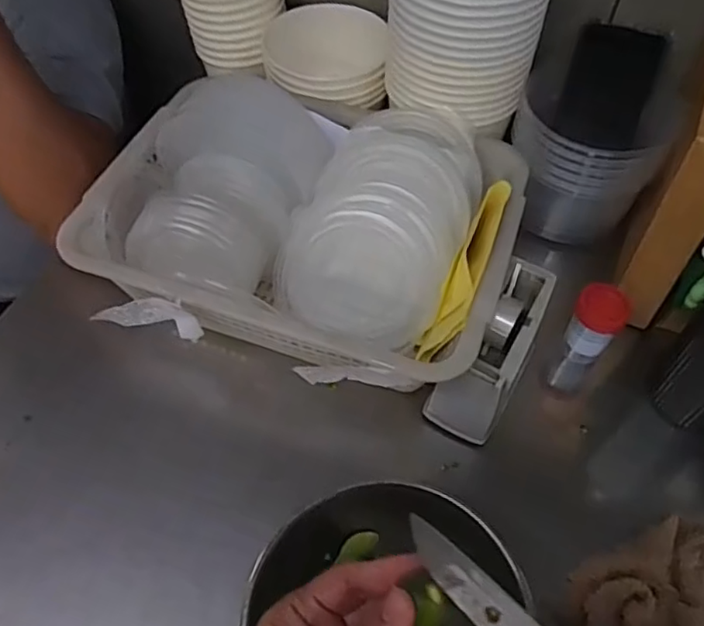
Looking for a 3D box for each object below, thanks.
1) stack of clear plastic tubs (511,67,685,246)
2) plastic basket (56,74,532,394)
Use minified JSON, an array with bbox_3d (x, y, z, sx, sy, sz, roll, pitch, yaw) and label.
[{"bbox_3d":[0.227,-0.157,0.628,0.129,0.135,0.112,17,57,11],"label":"stack of clear plastic tubs"},{"bbox_3d":[-0.040,-0.080,0.535,0.343,0.093,0.246,18,57,12],"label":"plastic basket"}]

